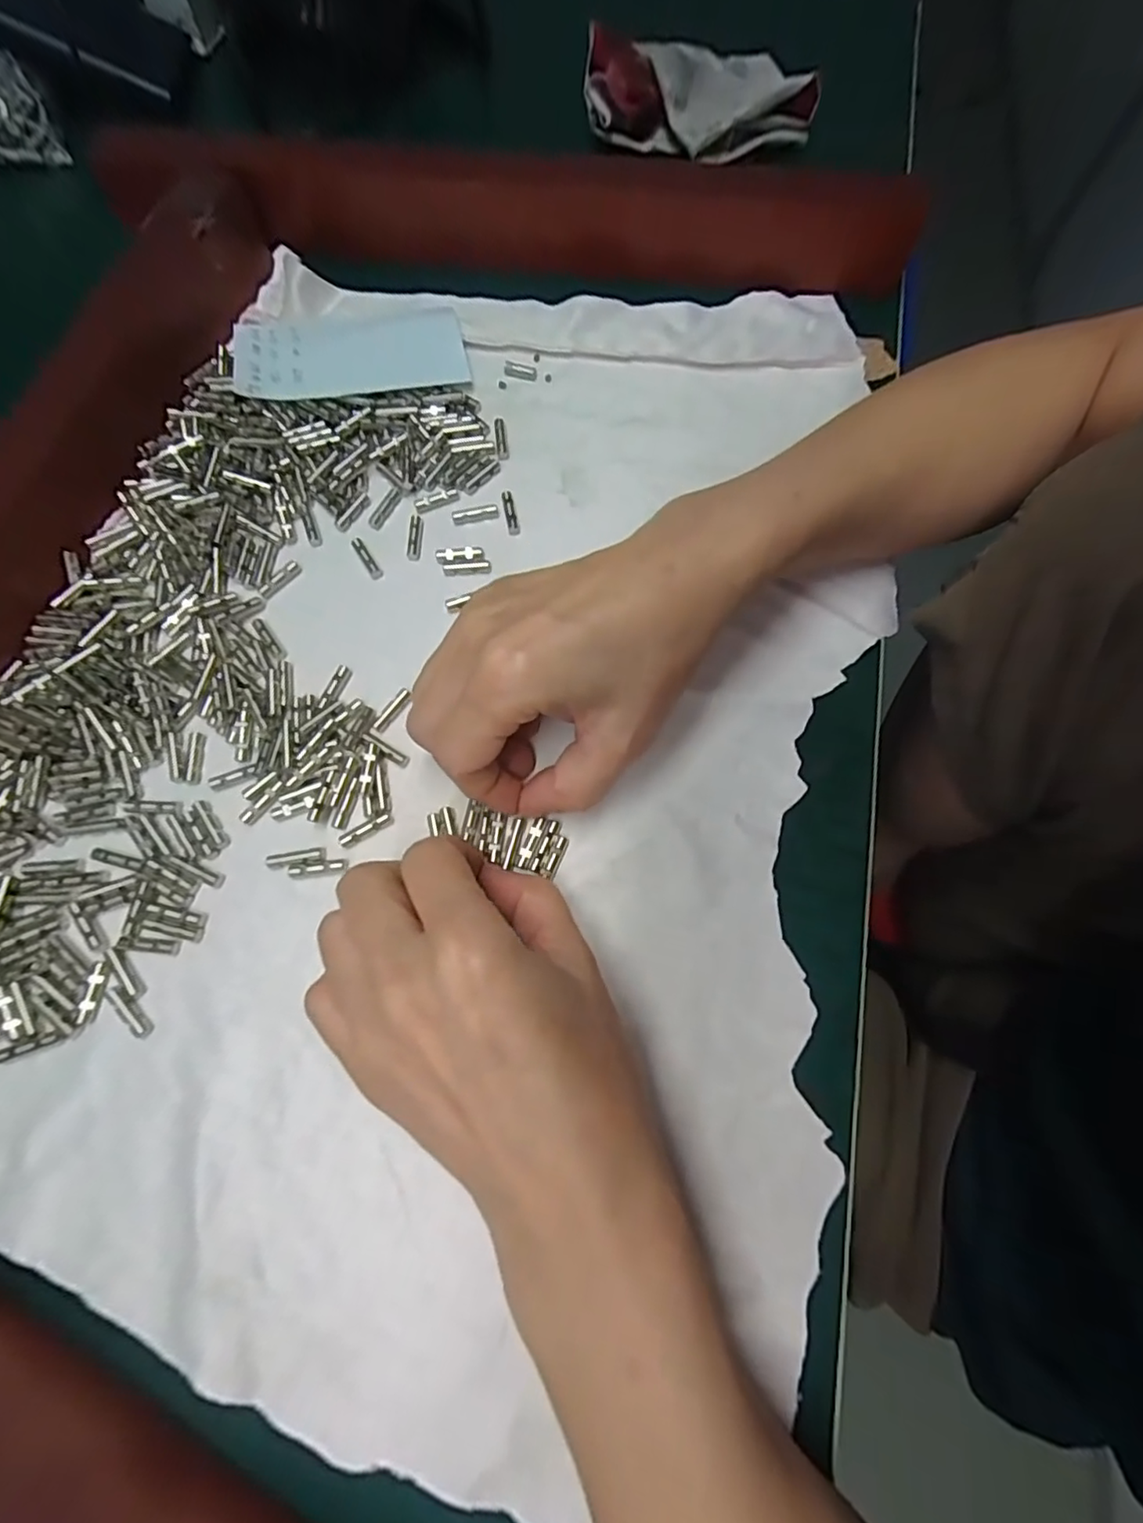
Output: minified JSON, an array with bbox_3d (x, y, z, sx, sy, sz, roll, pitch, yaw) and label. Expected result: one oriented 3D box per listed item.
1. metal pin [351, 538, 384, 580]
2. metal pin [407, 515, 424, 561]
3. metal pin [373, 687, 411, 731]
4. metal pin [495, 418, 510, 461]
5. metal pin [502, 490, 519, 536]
[{"bbox_3d":[-0.089,-0.088,0.258,0.005,0.004,0.022,-31,76,-10],"label":"metal pin"},{"bbox_3d":[-0.068,-0.099,0.261,0.006,0.004,0.022,4,73,0],"label":"metal pin"},{"bbox_3d":[-0.071,-0.021,0.237,0.004,0.004,0.020,33,75,8],"label":"metal pin"},{"bbox_3d":[-0.033,-0.151,0.277,0.005,0.004,0.022,-7,73,-4],"label":"metal pin"},{"bbox_3d":[-0.027,-0.111,0.265,0.005,0.005,0.022,-10,73,-5],"label":"metal pin"}]

